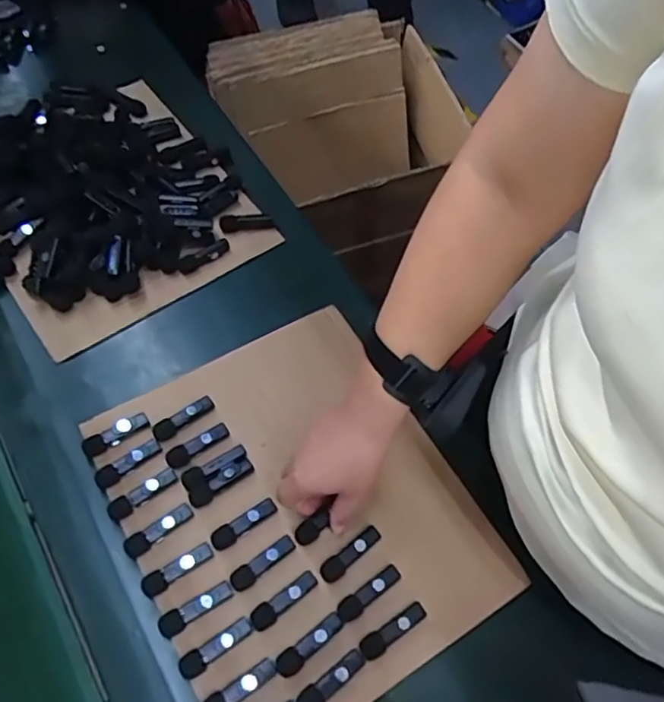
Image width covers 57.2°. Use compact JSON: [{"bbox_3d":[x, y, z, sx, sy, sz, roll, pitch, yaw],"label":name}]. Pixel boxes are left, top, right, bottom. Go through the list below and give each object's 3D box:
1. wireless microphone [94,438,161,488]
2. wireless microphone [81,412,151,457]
[{"bbox_3d":[-0.196,0.106,0.583,0.066,0.010,0.019,-34,68,-17],"label":"wireless microphone"},{"bbox_3d":[-0.211,0.081,0.594,0.065,0.011,0.021,-26,66,-14],"label":"wireless microphone"}]

